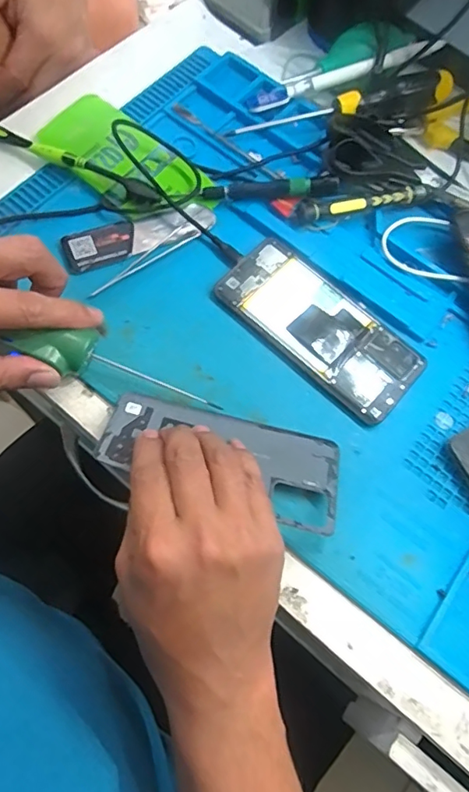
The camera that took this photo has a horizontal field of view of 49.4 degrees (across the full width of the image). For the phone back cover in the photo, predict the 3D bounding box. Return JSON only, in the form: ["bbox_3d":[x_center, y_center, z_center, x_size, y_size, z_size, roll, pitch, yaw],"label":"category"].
[{"bbox_3d":[-0.007,0.039,0.333,0.154,0.009,0.070,15,47,-4],"label":"phone back cover"}]

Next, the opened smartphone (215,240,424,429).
[{"bbox_3d":[0.064,-0.053,0.380,0.156,0.006,0.072,40,71,9],"label":"opened smartphone"}]

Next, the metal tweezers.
[{"bbox_3d":[-0.070,-0.105,0.387,0.097,0.006,0.015,-35,76,-16],"label":"metal tweezers"}]

